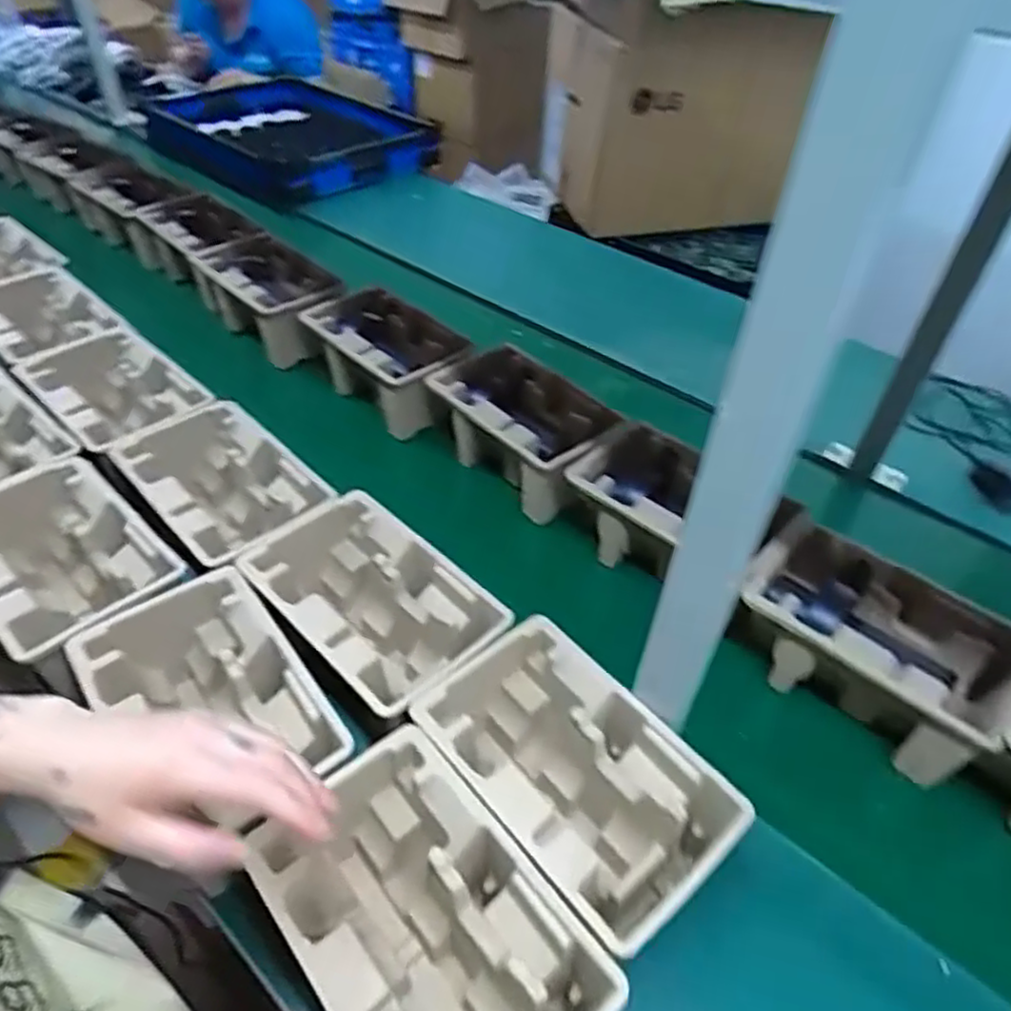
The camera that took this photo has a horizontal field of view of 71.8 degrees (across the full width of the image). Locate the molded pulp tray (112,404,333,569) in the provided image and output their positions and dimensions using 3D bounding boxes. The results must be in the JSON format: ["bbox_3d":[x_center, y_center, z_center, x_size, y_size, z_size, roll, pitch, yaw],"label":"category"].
[{"bbox_3d":[-0.305,-0.010,0.757,0.145,0.095,0.257,-34,54,-31],"label":"molded pulp tray"}]

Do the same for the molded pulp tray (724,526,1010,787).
[{"bbox_3d":[0.340,0.135,0.662,0.221,0.104,0.145,34,52,29],"label":"molded pulp tray"}]

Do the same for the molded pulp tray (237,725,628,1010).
[{"bbox_3d":[-0.051,0.290,0.468,0.144,0.116,0.222,-32,53,-30],"label":"molded pulp tray"}]

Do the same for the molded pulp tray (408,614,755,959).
[{"bbox_3d":[0.043,0.208,0.542,0.142,0.086,0.238,-31,53,-30],"label":"molded pulp tray"}]

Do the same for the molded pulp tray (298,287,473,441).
[{"bbox_3d":[-0.164,-0.191,0.979,0.138,0.131,0.244,-33,54,-31],"label":"molded pulp tray"}]

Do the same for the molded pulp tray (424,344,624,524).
[{"bbox_3d":[0.019,-0.086,0.876,0.137,0.114,0.237,-29,52,-28],"label":"molded pulp tray"}]

